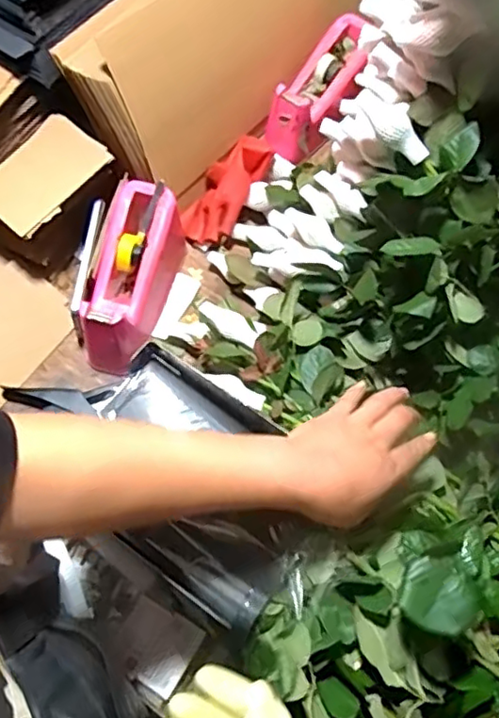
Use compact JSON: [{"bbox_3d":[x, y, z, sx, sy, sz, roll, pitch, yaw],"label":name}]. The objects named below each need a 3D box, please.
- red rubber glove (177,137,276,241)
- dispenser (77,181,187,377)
[{"bbox_3d":[-0.028,-0.220,0.780,0.072,0.057,0.161,33,87,11],"label":"red rubber glove"},{"bbox_3d":[-0.140,-0.093,0.714,0.078,0.095,0.202,17,68,5],"label":"dispenser"}]

